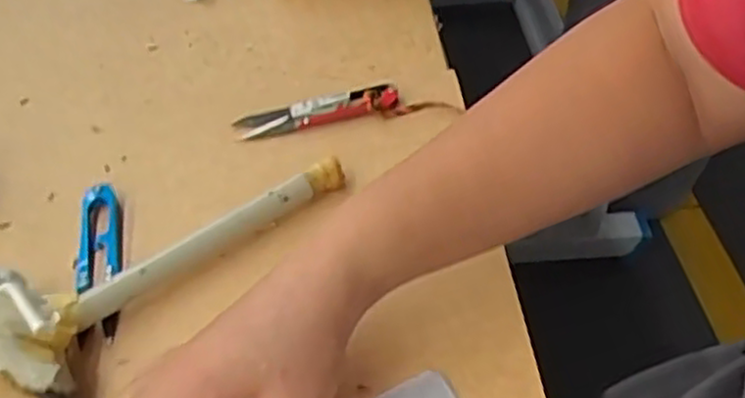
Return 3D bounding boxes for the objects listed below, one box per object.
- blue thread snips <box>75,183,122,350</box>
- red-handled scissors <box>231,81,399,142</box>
[{"bbox_3d":[-0.148,0.031,0.409,0.021,0.009,0.101,-10,49,-9],"label":"blue thread snips"},{"bbox_3d":[-0.036,-0.057,0.485,0.103,0.015,0.024,-11,49,-9],"label":"red-handled scissors"}]

